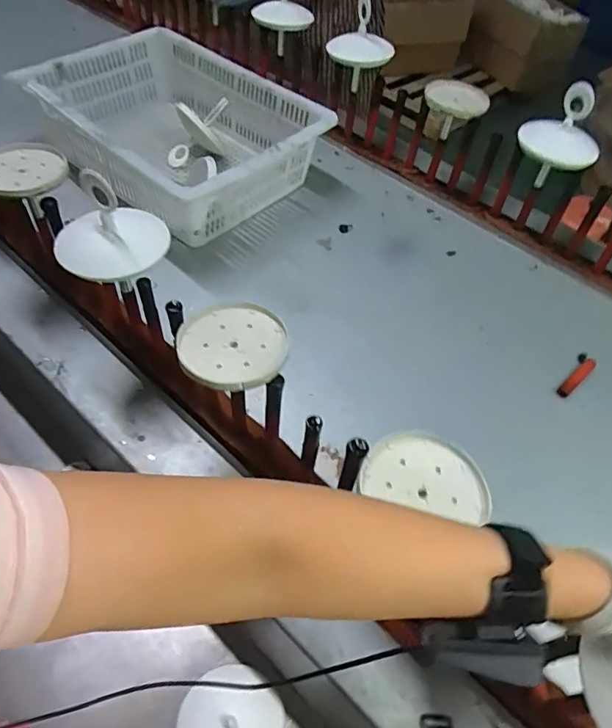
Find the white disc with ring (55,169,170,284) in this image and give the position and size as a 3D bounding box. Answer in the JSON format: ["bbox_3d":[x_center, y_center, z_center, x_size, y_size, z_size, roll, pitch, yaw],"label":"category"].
[{"bbox_3d":[-0.221,-0.162,0.575,0.119,0.082,0.122,3,52,-3],"label":"white disc with ring"}]

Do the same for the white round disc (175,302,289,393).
[{"bbox_3d":[-0.073,-0.019,0.530,0.109,0.013,0.109,3,52,-3],"label":"white round disc"}]

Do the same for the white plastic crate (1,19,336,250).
[{"bbox_3d":[-0.245,-0.449,1.002,0.498,0.176,0.389,40,60,23],"label":"white plastic crate"}]

